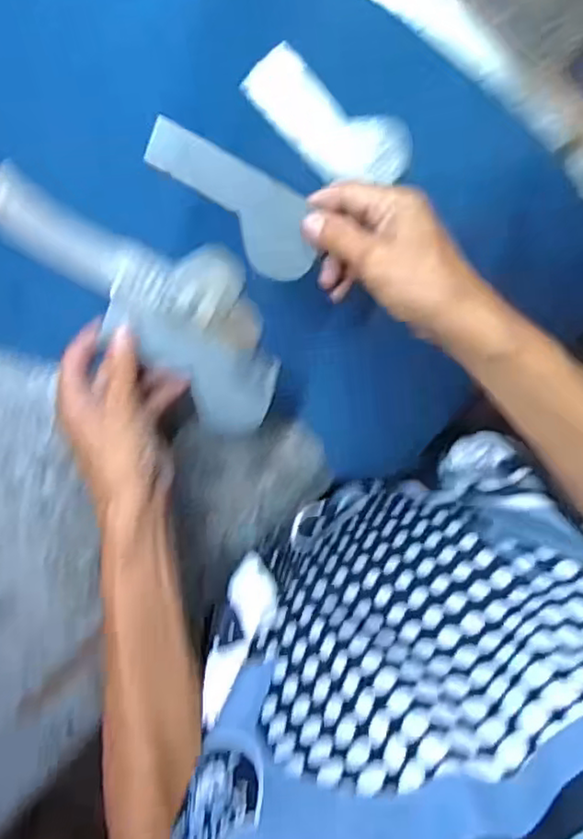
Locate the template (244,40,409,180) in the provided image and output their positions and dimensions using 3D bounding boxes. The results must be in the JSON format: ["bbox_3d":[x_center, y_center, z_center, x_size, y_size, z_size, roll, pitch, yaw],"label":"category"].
[{"bbox_3d":[0.027,-0.229,0.500,0.137,0.007,0.063,34,96,0],"label":"template"}]

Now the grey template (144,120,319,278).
[{"bbox_3d":[-0.039,-0.142,0.426,0.126,0.006,0.056,25,103,-16],"label":"grey template"}]

